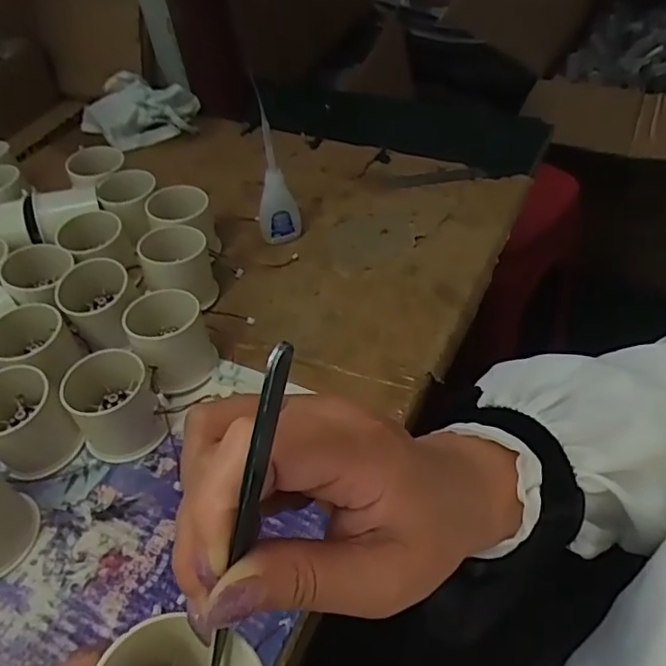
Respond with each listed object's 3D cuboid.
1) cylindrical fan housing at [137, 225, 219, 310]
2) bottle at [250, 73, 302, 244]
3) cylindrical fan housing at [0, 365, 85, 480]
[{"bbox_3d":[-0.119,-0.049,0.450,0.050,0.049,0.053,-3,48,3],"label":"cylindrical fan housing"},{"bbox_3d":[-0.049,-0.128,0.467,0.033,0.126,0.027,-10,48,-3],"label":"bottle"},{"bbox_3d":[-0.198,0.055,0.370,0.061,0.047,0.049,29,57,28],"label":"cylindrical fan housing"}]

